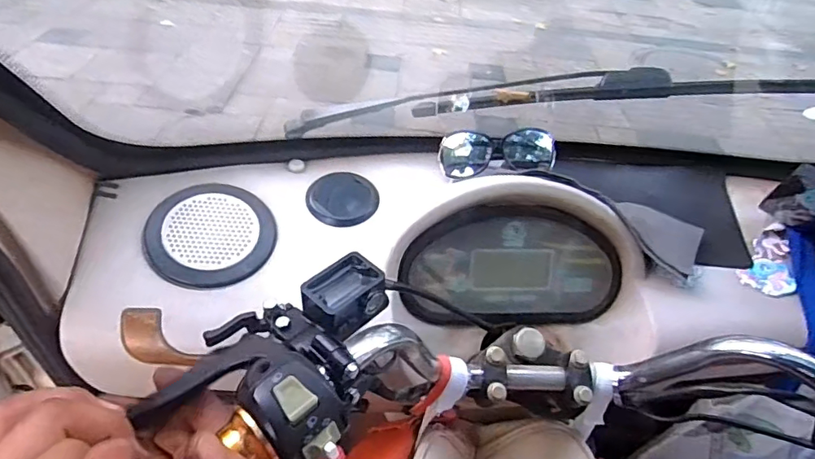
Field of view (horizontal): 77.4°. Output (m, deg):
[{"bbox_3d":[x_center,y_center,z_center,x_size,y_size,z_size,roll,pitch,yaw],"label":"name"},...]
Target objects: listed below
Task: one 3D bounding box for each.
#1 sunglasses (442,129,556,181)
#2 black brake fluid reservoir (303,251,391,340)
[{"bbox_3d":[0.109,-0.095,0.624,0.138,0.036,0.073,1,42,-7],"label":"sunglasses"},{"bbox_3d":[-0.044,0.048,0.365,0.058,0.028,0.044,-30,53,-34],"label":"black brake fluid reservoir"}]

